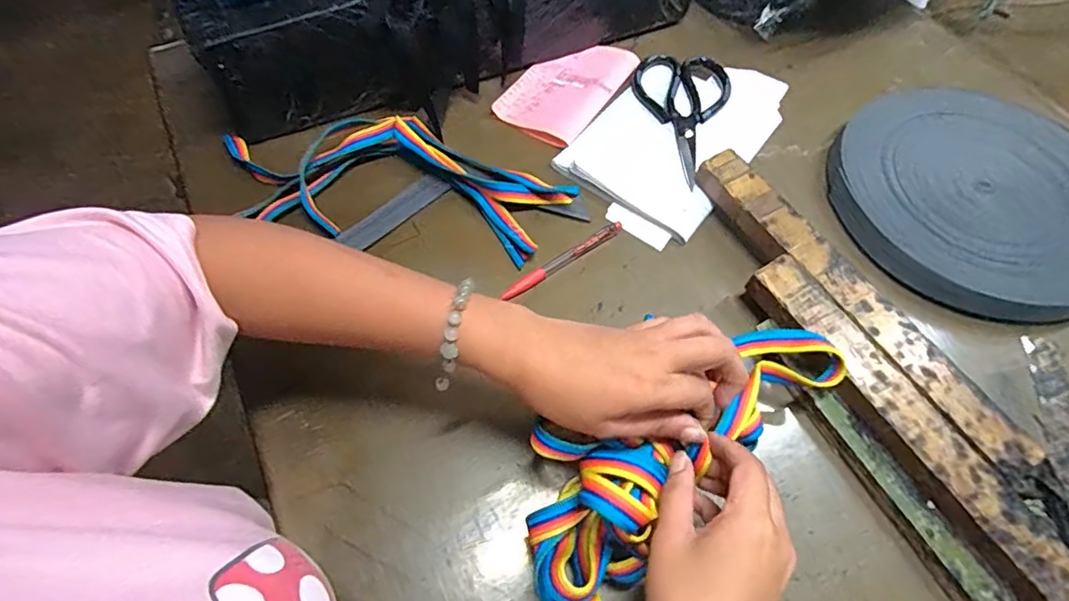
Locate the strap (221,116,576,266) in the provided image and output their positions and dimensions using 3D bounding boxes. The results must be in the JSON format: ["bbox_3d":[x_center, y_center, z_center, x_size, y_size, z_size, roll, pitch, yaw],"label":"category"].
[{"bbox_3d":[-0.132,-0.121,0.522,0.347,0.030,0.142,10,63,7],"label":"strap"}]

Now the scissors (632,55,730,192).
[{"bbox_3d":[0.147,-0.190,0.570,0.097,0.011,0.179,8,63,6],"label":"scissors"}]

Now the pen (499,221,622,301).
[{"bbox_3d":[0.026,-0.036,0.488,0.126,0.007,0.013,-34,67,-15],"label":"pen"}]

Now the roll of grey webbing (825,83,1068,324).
[{"bbox_3d":[0.412,-0.097,0.518,0.249,0.031,0.246,-1,63,1],"label":"roll of grey webbing"}]

